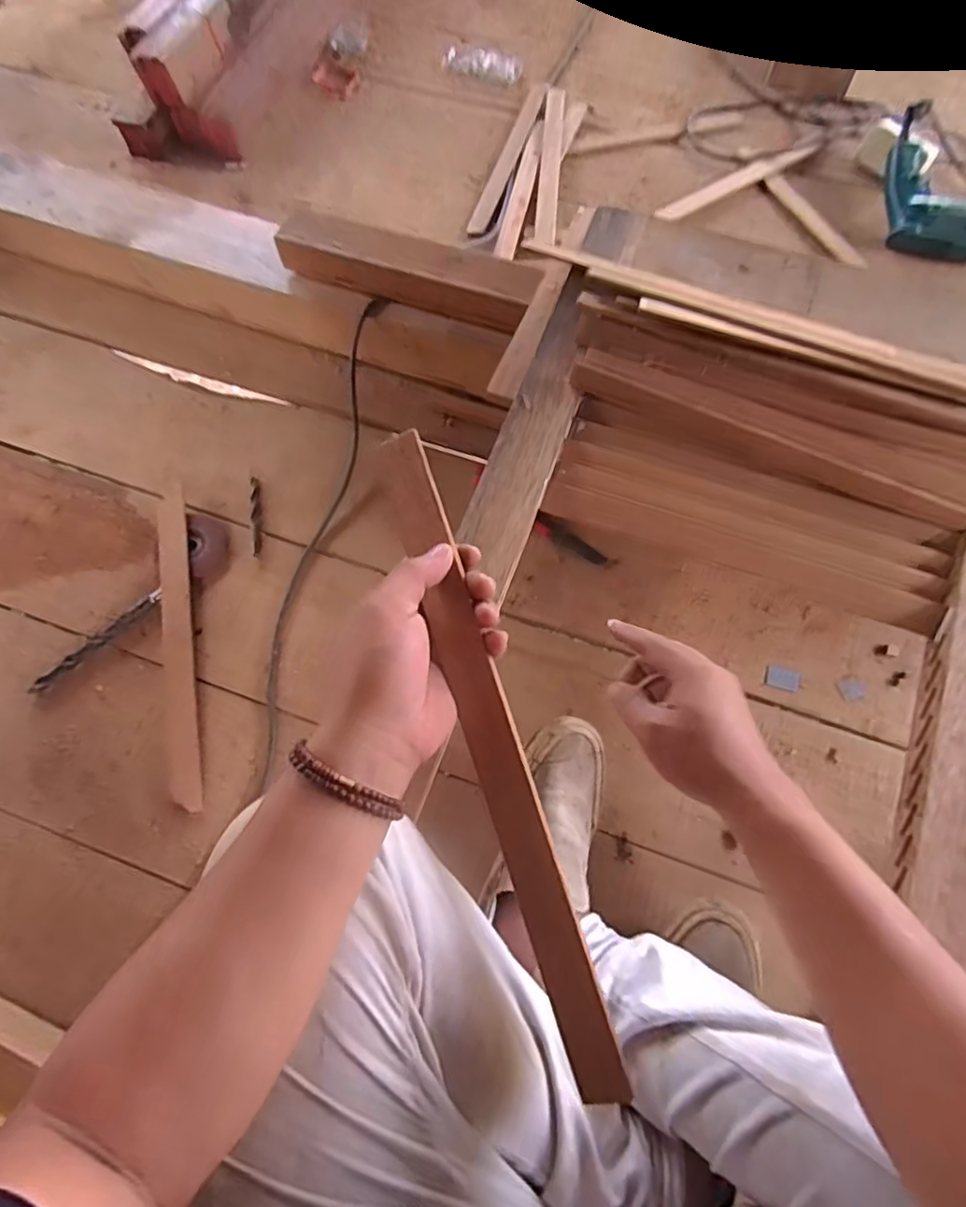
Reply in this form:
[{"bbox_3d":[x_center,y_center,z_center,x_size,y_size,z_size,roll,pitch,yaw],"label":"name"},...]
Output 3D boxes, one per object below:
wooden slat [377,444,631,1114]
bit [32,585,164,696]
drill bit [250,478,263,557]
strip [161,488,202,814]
[{"bbox_3d":[0.005,0.083,0.346,0.035,0.005,0.385,-20,83,17],"label":"wooden slat"},{"bbox_3d":[-0.438,0.041,0.680,0.017,0.013,0.165,43,75,16],"label":"bit"},{"bbox_3d":[-0.284,-0.110,0.750,0.013,0.006,0.115,-9,67,-5],"label":"drill bit"},{"bbox_3d":[-0.348,0.040,0.683,0.034,0.006,0.375,-8,70,-12],"label":"strip"}]

